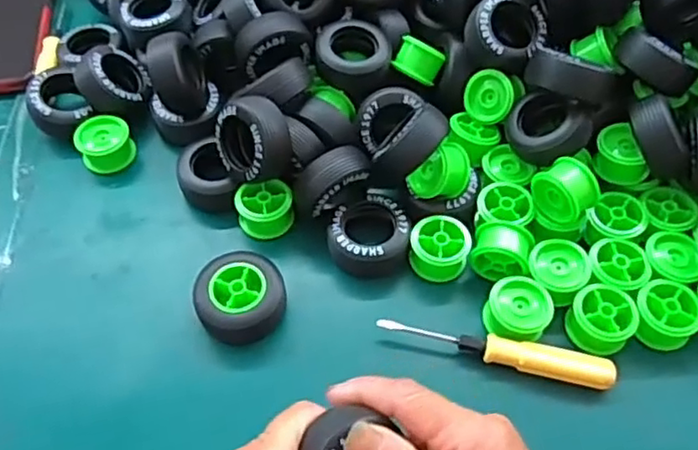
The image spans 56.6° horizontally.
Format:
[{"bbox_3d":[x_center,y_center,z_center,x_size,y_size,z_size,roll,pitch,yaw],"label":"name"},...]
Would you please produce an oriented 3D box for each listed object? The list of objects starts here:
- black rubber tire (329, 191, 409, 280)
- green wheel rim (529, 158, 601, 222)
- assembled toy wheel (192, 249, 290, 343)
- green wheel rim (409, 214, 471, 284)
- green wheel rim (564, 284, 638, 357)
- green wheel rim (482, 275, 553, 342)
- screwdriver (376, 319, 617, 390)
[{"bbox_3d":[0.012,0.006,0.386,0.046,0.026,0.047,7,56,6],"label":"black rubber tire"},{"bbox_3d":[0.125,-0.019,0.374,0.023,0.031,0.034,-36,62,-21],"label":"green wheel rim"},{"bbox_3d":[-0.060,0.041,0.365,0.047,0.027,0.044,-1,55,1],"label":"assembled toy wheel"},{"bbox_3d":[0.053,0.014,0.381,0.033,0.020,0.034,7,56,6],"label":"green wheel rim"},{"bbox_3d":[0.140,0.052,0.358,0.033,0.024,0.034,-1,55,1],"label":"green wheel rim"},{"bbox_3d":[0.094,0.048,0.361,0.031,0.023,0.036,30,61,20],"label":"green wheel rim"},{"bbox_3d":[0.079,0.069,0.352,0.124,0.018,0.015,11,56,9],"label":"screwdriver"}]

